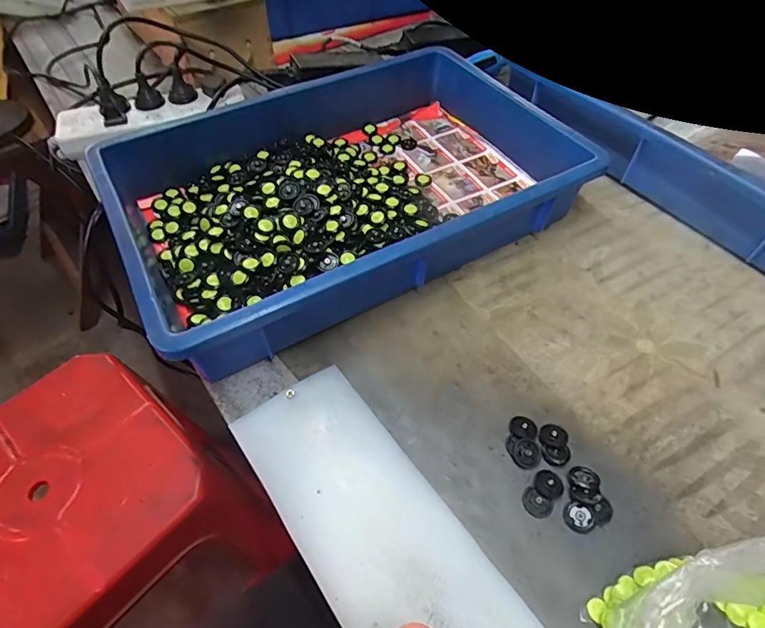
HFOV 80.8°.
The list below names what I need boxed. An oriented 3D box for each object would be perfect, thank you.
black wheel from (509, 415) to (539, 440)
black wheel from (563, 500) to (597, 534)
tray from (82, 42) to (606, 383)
[{"bbox_3d":[0.107,0.086,0.340,0.019,0.007,0.019,0,53,0],"label":"black wheel"},{"bbox_3d":[0.133,0.136,0.303,0.020,0.004,0.019,0,53,0],"label":"black wheel"},{"bbox_3d":[-0.037,-0.131,0.452,0.410,0.080,0.274,-26,57,-18],"label":"tray"}]

